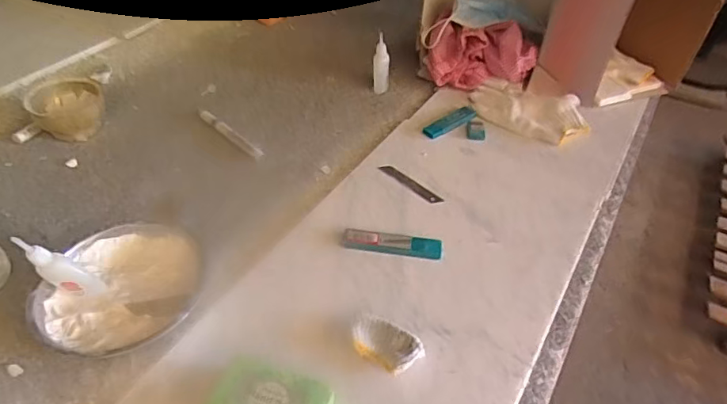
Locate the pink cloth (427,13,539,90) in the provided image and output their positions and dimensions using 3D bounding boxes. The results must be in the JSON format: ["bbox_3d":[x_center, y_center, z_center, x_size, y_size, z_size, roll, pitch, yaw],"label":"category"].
[{"bbox_3d":[0.188,-0.238,0.850,0.162,0.083,0.107,5,45,1],"label":"pink cloth"}]

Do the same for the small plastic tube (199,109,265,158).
[{"bbox_3d":[-0.195,-0.101,0.756,0.145,0.007,0.019,35,53,27],"label":"small plastic tube"}]

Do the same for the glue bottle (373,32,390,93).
[{"bbox_3d":[0.030,-0.224,0.854,0.026,0.090,0.027,4,45,1],"label":"glue bottle"}]

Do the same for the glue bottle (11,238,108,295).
[{"bbox_3d":[-0.289,0.065,0.492,0.029,0.092,0.018,-27,43,12],"label":"glue bottle"}]

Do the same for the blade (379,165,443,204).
[{"bbox_3d":[0.062,-0.024,0.694,0.097,0.004,0.019,36,54,28],"label":"blade"}]

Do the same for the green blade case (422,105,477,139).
[{"bbox_3d":[0.133,-0.121,0.792,0.104,0.009,0.031,-30,54,-29],"label":"green blade case"}]

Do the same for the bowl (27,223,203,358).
[{"bbox_3d":[-0.241,0.091,0.524,0.146,0.037,0.153,2,45,-2],"label":"bowl"}]

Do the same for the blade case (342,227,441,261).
[{"bbox_3d":[0.034,0.048,0.604,0.112,0.009,0.027,8,46,4],"label":"blade case"}]

